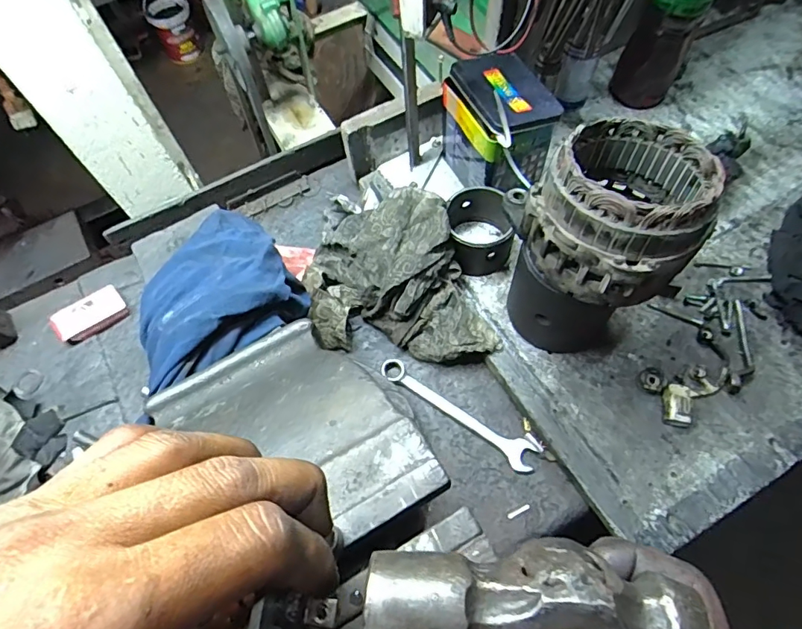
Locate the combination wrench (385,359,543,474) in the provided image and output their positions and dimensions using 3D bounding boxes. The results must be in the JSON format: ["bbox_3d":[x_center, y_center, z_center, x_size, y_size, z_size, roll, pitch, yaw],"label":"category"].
[{"bbox_3d":[0.064,0.110,0.550,0.198,0.014,0.033,32,69,18],"label":"combination wrench"}]

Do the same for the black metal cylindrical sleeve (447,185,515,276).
[{"bbox_3d":[0.097,-0.107,0.590,0.077,0.066,0.099,7,63,7],"label":"black metal cylindrical sleeve"}]

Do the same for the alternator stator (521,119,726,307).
[{"bbox_3d":[0.173,-0.089,0.384,0.124,0.088,0.131,27,67,16],"label":"alternator stator"}]

